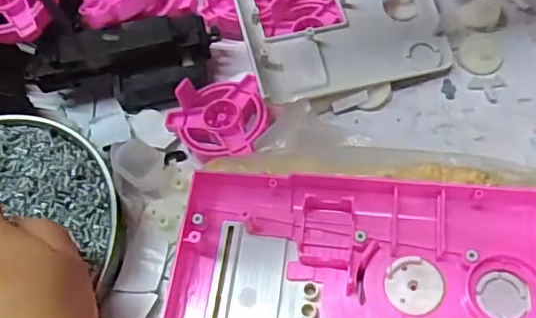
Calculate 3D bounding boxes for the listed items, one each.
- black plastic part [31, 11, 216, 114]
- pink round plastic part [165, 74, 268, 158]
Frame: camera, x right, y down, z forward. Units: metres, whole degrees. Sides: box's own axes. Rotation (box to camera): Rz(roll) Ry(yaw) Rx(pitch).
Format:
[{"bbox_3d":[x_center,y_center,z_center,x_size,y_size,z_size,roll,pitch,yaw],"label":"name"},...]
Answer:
[{"bbox_3d":[-0.073,-0.052,0.314,0.094,0.033,0.043,-21,64,-10],"label":"black plastic part"},{"bbox_3d":[-0.026,-0.020,0.301,0.052,0.025,0.047,-19,62,-3],"label":"pink round plastic part"}]

